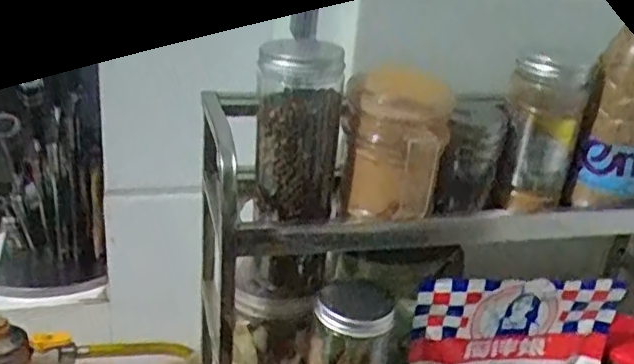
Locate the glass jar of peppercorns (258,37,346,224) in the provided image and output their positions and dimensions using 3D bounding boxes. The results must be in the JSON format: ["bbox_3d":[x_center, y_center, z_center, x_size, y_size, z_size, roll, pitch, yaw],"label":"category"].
[{"bbox_3d":[-0.011,-0.035,0.438,0.054,0.117,0.045,4,26,-4],"label":"glass jar of peppercorns"}]

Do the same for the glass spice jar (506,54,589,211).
[{"bbox_3d":[0.164,-0.039,0.500,0.058,0.110,0.047,15,27,19],"label":"glass spice jar"}]

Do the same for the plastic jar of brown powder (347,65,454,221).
[{"bbox_3d":[0.051,-0.022,0.435,0.063,0.098,0.066,4,25,-2],"label":"plastic jar of brown powder"}]

